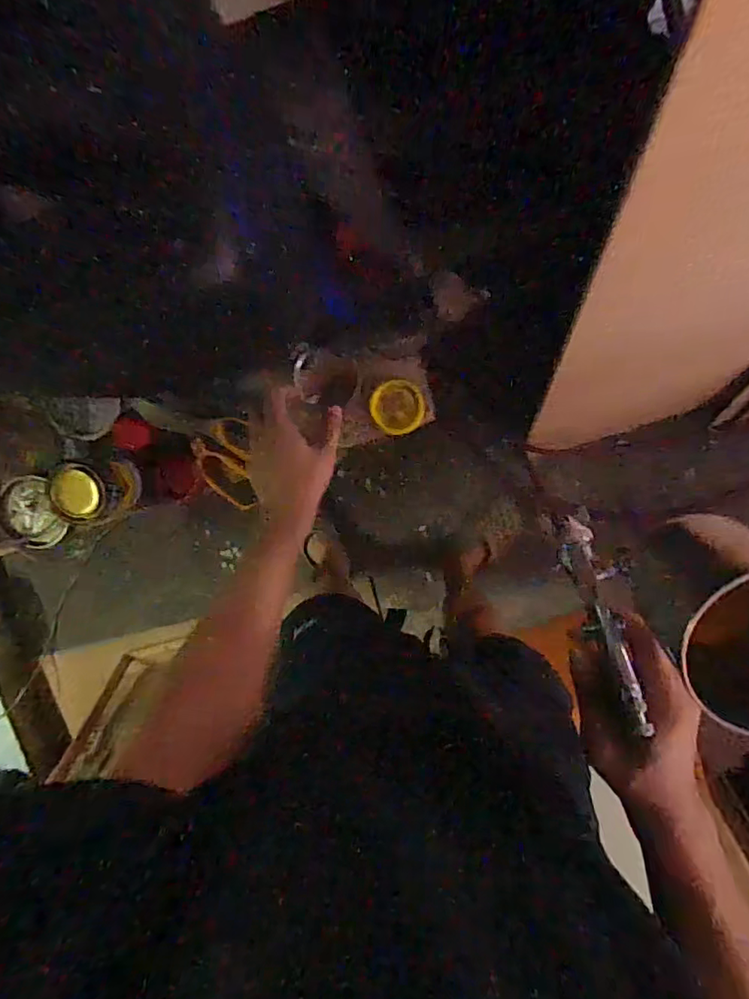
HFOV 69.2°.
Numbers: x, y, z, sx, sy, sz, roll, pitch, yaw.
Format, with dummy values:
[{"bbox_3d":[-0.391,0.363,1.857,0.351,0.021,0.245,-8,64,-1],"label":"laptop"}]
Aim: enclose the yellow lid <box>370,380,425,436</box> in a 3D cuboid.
[{"bbox_3d":[0.027,-0.106,0.627,0.060,0.012,0.060,1,99,4],"label":"yellow lid"}]

